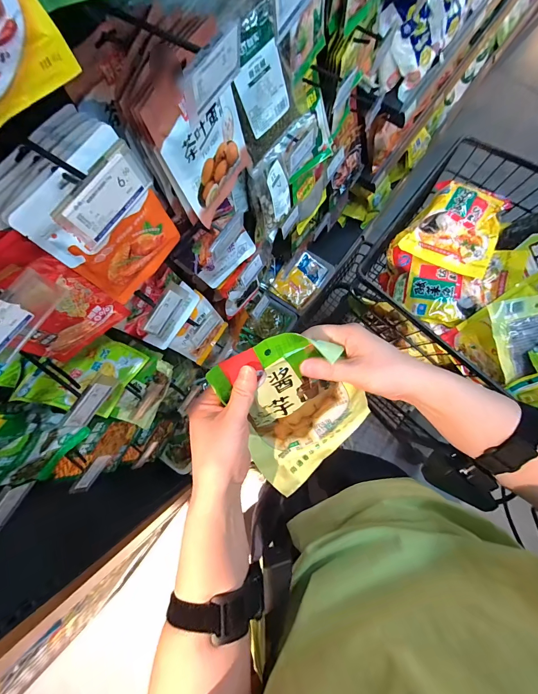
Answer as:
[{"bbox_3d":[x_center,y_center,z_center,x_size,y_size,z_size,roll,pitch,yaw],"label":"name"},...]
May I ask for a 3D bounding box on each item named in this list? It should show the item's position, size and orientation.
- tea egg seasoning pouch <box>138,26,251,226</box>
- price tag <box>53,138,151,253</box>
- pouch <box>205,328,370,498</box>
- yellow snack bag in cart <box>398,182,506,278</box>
[{"bbox_3d":[-0.078,-0.250,0.380,0.022,0.190,0.129,28,85,13],"label":"tea egg seasoning pouch"},{"bbox_3d":[-0.132,-0.121,0.250,0.005,0.043,0.080,35,82,16],"label":"price tag"},{"bbox_3d":[0.035,0.068,0.330,0.141,0.036,0.176,-30,120,-4],"label":"pouch"},{"bbox_3d":[0.380,-0.230,0.608,0.151,0.027,0.189,39,81,9],"label":"yellow snack bag in cart"}]

